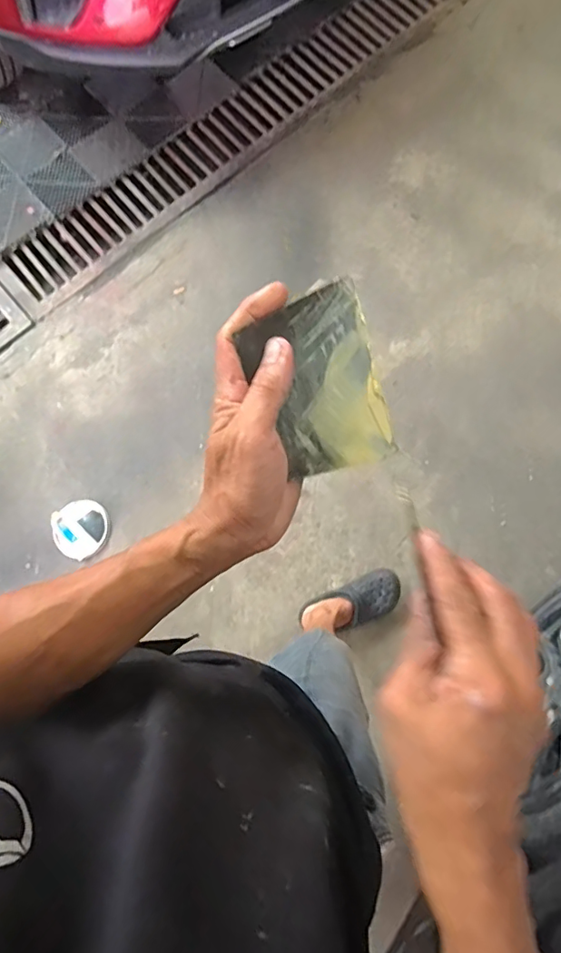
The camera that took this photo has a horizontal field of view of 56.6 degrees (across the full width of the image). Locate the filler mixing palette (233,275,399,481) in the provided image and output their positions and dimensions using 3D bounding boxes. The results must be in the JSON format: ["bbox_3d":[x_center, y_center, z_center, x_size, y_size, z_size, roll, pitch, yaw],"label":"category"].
[{"bbox_3d":[0.026,-0.059,0.342,0.080,0.005,0.116,-21,104,-8],"label":"filler mixing palette"}]

